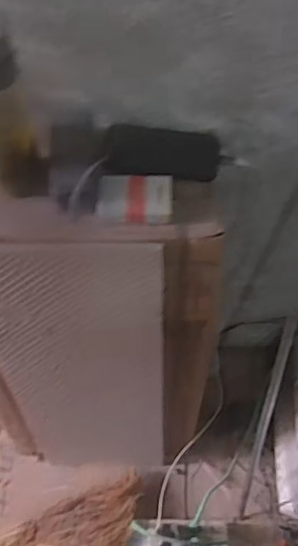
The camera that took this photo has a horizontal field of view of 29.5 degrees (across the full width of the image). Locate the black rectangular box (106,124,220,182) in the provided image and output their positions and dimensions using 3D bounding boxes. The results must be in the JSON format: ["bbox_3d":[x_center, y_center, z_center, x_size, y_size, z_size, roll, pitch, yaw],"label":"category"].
[{"bbox_3d":[0.017,-0.164,0.755,0.150,0.057,0.063,8,61,5],"label":"black rectangular box"}]

